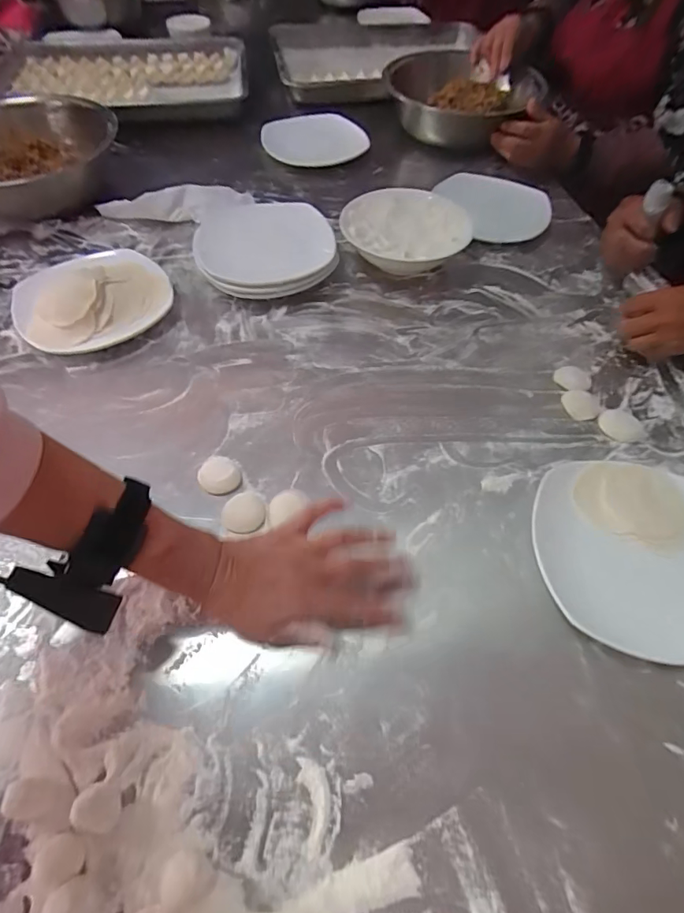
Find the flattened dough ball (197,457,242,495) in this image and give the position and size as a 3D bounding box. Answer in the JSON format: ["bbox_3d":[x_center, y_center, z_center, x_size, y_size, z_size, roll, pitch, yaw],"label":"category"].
[{"bbox_3d":[-0.122,0.018,0.470,0.040,0.007,0.044,1,57,-1],"label":"flattened dough ball"}]

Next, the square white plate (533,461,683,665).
[{"bbox_3d":[0.267,0.090,0.427,0.175,0.023,0.174,14,57,7],"label":"square white plate"}]

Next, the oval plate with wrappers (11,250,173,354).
[{"bbox_3d":[-0.319,-0.210,0.599,0.183,0.043,0.197,-30,62,-19],"label":"oval plate with wrappers"}]

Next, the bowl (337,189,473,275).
[{"bbox_3d":[0.088,-0.313,0.670,0.168,0.055,0.166,1,57,-1],"label":"bowl"}]

